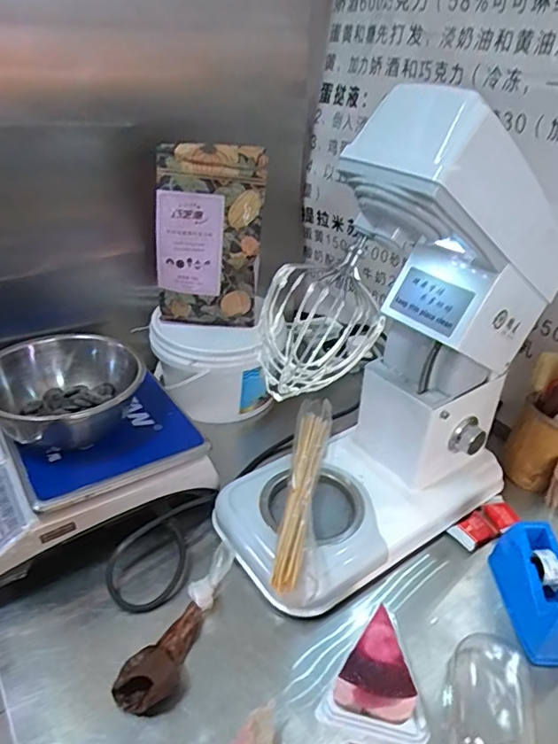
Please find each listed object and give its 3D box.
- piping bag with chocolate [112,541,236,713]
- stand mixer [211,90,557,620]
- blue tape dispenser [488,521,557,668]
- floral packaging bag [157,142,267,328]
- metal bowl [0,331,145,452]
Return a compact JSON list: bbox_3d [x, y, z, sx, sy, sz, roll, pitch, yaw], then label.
[{"bbox_3d":[-0.101,0.280,0.596,0.053,0.042,0.207,17,36,20],"label":"piping bag with chocolate"},{"bbox_3d":[0.144,-0.017,0.638,0.434,0.493,0.201,-19,39,-30],"label":"stand mixer"},{"bbox_3d":[0.304,0.248,0.618,0.059,0.085,0.144,2,33,-1],"label":"blue tape dispenser"},{"bbox_3d":[-0.109,-0.207,0.837,0.172,0.269,0.055,-1,33,-5],"label":"floral packaging bag"},{"bbox_3d":[-0.289,0.030,0.700,0.187,0.086,0.185,2,33,-1],"label":"metal bowl"}]

